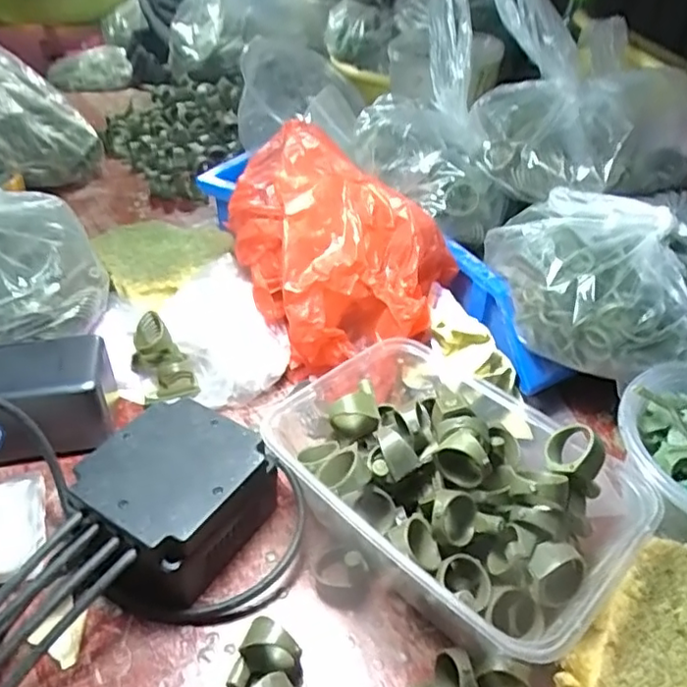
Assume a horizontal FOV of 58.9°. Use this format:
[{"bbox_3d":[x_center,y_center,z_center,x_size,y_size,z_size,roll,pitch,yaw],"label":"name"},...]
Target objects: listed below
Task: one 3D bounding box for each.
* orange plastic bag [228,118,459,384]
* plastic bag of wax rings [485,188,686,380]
[{"bbox_3d":[0.003,-0.059,0.393,0.117,0.113,0.142,-18,42,-22],"label":"orange plastic bag"},{"bbox_3d":[0.183,-0.043,0.364,0.182,0.066,0.117,5,39,5],"label":"plastic bag of wax rings"}]

